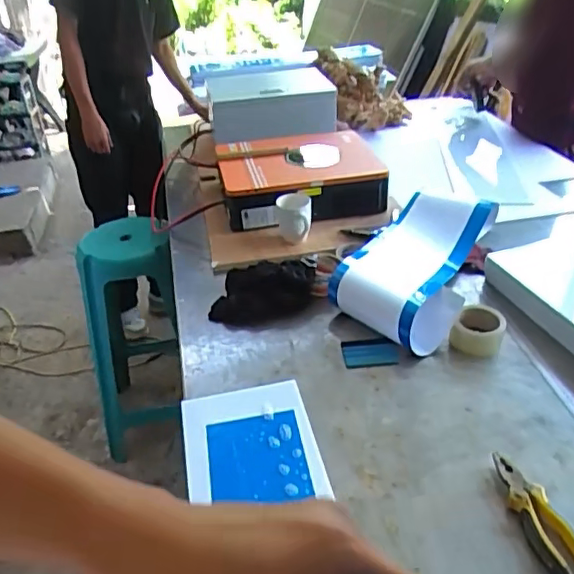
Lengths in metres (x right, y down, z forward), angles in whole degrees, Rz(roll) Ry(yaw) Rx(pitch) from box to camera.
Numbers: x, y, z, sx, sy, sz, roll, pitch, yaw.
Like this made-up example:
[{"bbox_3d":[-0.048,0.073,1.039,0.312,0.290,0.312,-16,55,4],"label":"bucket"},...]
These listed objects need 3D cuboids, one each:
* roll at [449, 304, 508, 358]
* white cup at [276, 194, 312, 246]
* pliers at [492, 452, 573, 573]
[{"bbox_3d":[0.354,0.077,1.061,0.096,0.050,0.094,-4,33,2],"label":"roll"},{"bbox_3d":[0.019,-0.166,1.383,0.080,0.098,0.091,-4,33,1],"label":"white cup"},{"bbox_3d":[0.330,0.300,0.759,0.050,0.026,0.184,-12,34,-11],"label":"pliers"}]

